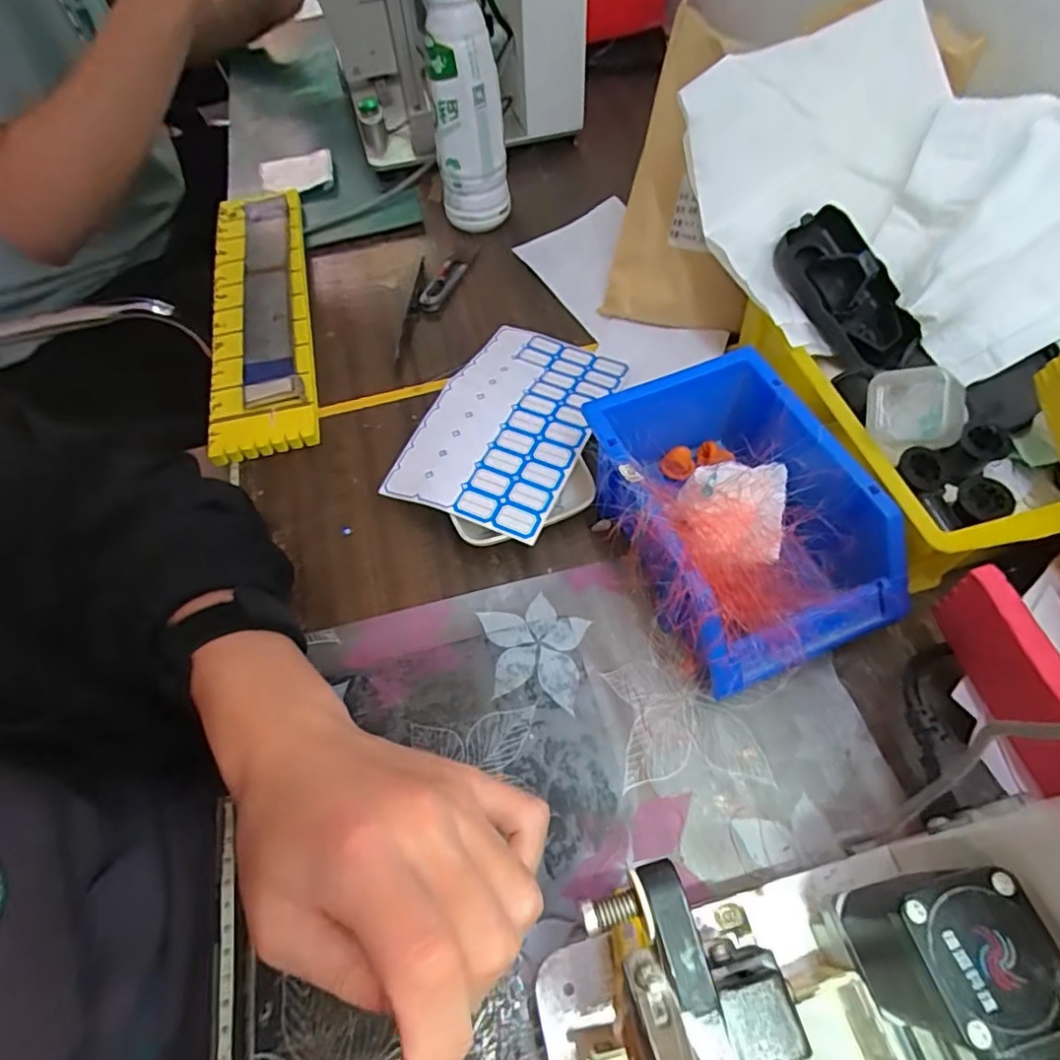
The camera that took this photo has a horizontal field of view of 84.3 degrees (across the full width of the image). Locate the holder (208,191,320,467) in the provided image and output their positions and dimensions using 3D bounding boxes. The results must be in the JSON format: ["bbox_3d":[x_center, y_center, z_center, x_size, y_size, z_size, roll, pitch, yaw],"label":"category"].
[{"bbox_3d":[-0.246,-0.206,0.535,0.088,0.030,0.350,-13,59,-3],"label":"holder"}]

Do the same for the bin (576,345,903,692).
[{"bbox_3d":[0.112,-0.005,0.351,0.144,0.080,0.183,-18,59,-6],"label":"bin"}]

